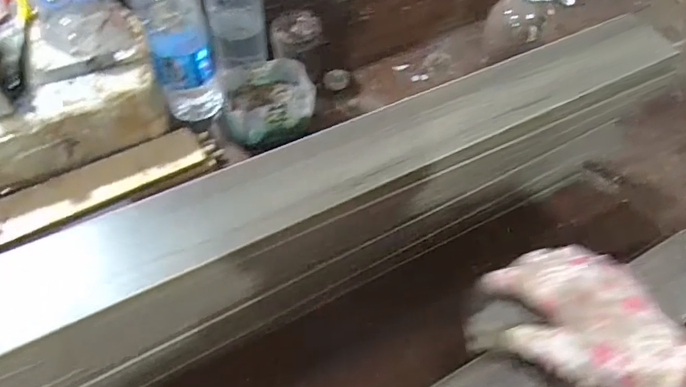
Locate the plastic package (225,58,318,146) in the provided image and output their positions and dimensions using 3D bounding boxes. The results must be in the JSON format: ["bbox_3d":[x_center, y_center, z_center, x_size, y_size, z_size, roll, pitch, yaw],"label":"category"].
[{"bbox_3d":[-0.088,-0.107,0.585,0.110,0.060,0.096,-2,55,-7],"label":"plastic package"}]

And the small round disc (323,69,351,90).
[{"bbox_3d":[-0.008,-0.154,0.658,0.035,0.010,0.035,3,55,-4],"label":"small round disc"}]

